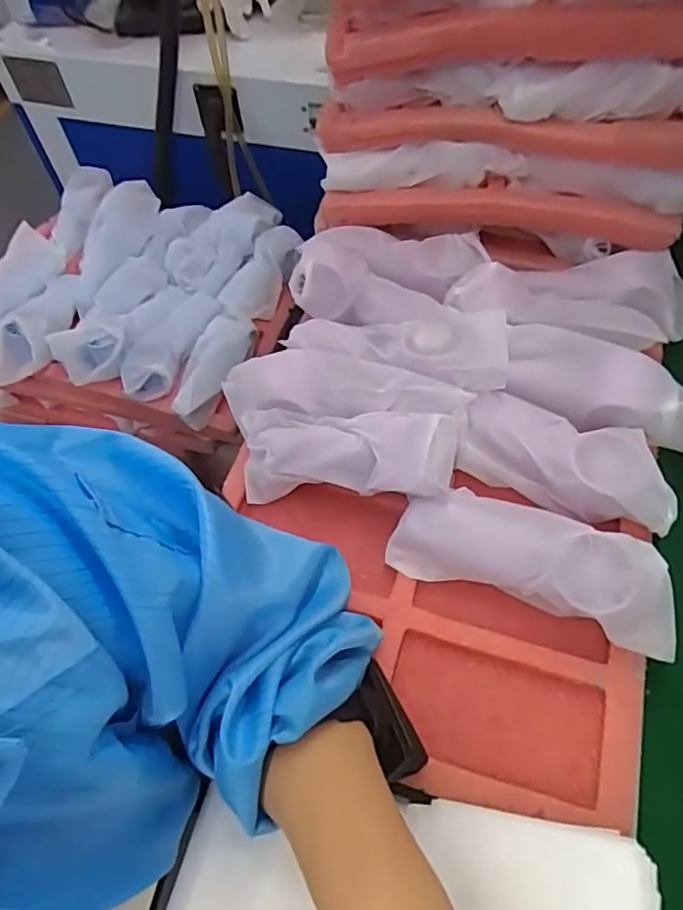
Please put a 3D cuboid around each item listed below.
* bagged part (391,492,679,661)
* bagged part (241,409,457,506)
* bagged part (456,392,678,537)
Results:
[{"bbox_3d":[0.132,0.070,0.396,0.189,0.043,0.072,14,60,11],"label":"bagged part"},{"bbox_3d":[-0.001,-0.002,0.440,0.168,0.043,0.057,-1,56,24],"label":"bagged part"},{"bbox_3d":[0.172,0.001,0.442,0.154,0.048,0.070,20,62,14],"label":"bagged part"}]

